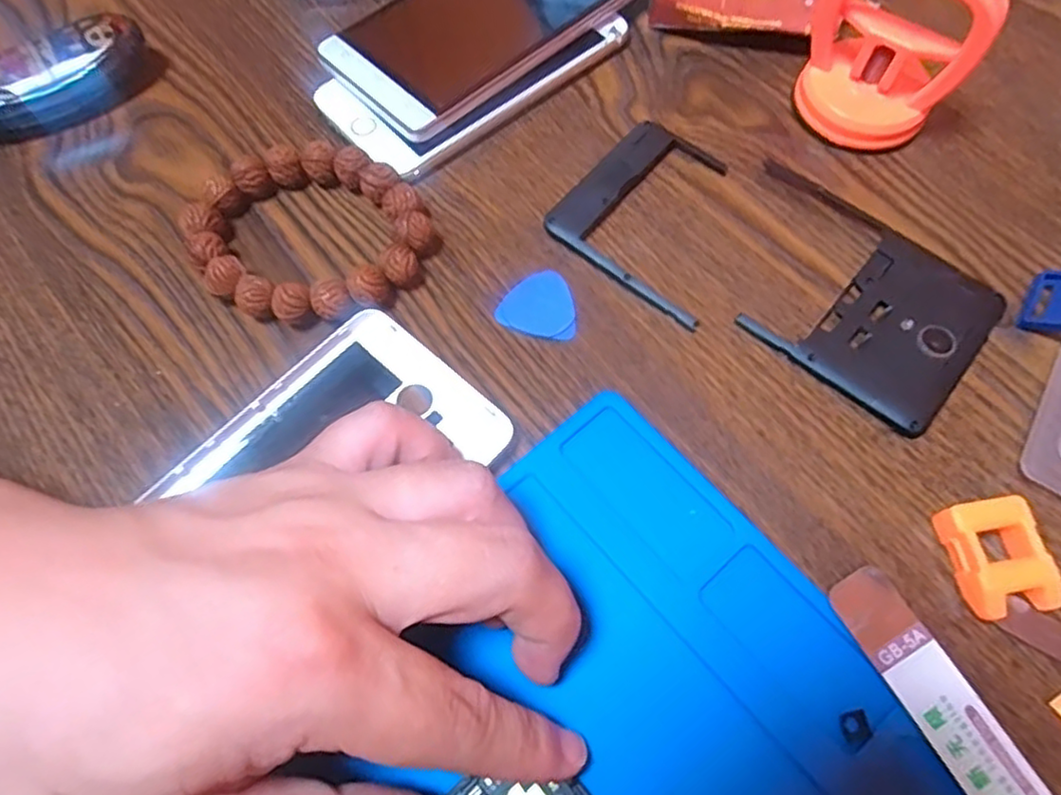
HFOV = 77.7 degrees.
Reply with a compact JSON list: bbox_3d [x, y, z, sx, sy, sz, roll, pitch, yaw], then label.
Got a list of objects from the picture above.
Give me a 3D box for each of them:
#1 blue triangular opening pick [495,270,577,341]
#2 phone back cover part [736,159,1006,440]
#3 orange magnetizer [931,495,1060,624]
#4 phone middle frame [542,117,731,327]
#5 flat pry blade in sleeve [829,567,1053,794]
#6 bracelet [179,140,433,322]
[{"bbox_3d":[0.005,-0.035,0.248,0.029,0.004,0.027,21,68,9],"label":"blue triangular opening pick"},{"bbox_3d":[0.119,-0.041,0.248,0.099,0.007,0.075,39,72,15],"label":"phone back cover part"},{"bbox_3d":[0.145,0.050,0.205,0.025,0.013,0.034,-9,67,-3],"label":"orange magnetizer"},{"bbox_3d":[0.055,-0.074,0.263,0.072,0.006,0.073,38,72,15],"label":"phone middle frame"},{"bbox_3d":[0.128,0.103,0.184,0.020,0.004,0.116,-28,69,-10],"label":"flat pry blade in sleeve"},{"bbox_3d":[-0.086,-0.063,0.255,0.084,0.016,0.078,0,66,0],"label":"bracelet"}]

